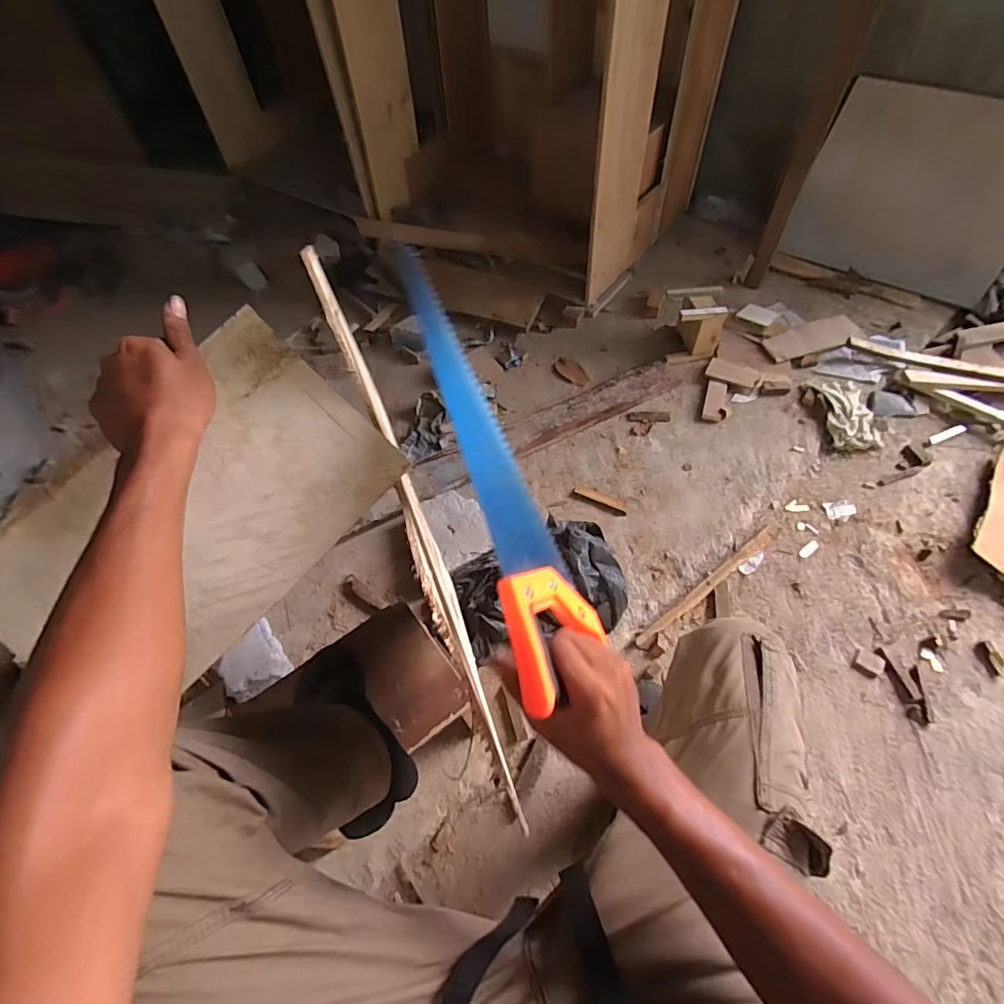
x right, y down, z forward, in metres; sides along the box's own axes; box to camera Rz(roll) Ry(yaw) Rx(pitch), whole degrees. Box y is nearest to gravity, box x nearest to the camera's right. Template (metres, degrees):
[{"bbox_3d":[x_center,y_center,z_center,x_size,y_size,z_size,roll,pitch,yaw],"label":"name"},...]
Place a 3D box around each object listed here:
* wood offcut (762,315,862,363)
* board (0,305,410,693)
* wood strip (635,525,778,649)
[{"bbox_3d":[0.896,-0.472,1.448,0.265,0.024,0.093,-15,78,2],"label":"wood offcut"},{"bbox_3d":[-0.263,0.018,0.427,0.330,0.012,0.190,-44,98,-5],"label":"board"},{"bbox_3d":[0.470,0.179,1.127,0.447,0.008,0.027,-34,60,-17],"label":"wood strip"}]

